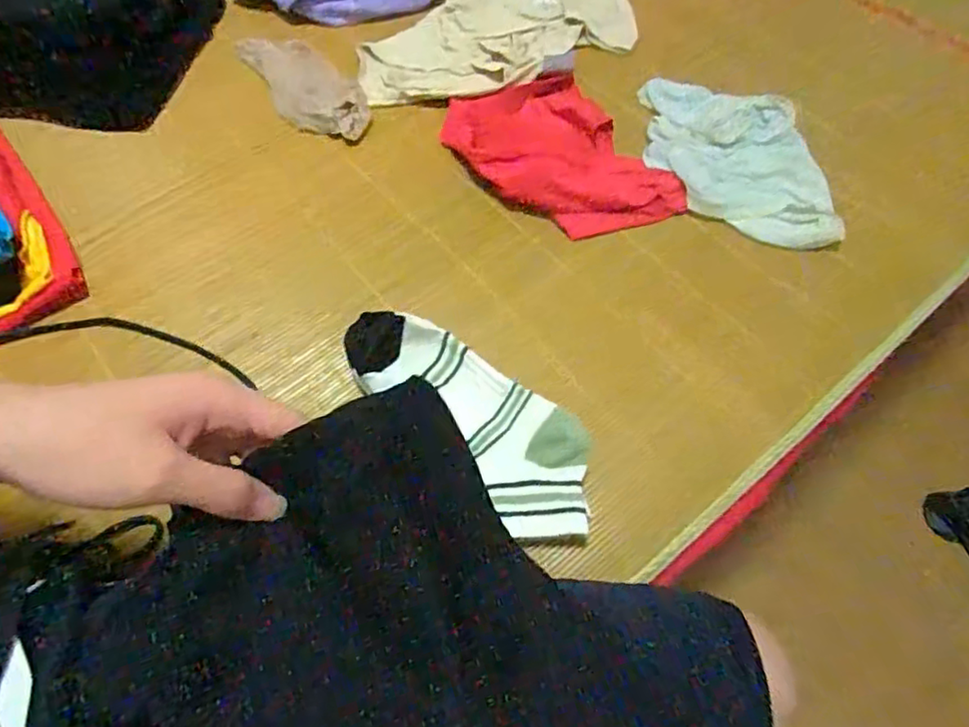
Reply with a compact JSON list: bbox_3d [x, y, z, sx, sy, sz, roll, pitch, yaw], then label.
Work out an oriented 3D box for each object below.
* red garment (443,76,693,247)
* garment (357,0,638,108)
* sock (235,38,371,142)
[{"bbox_3d":[0.064,-0.189,0.578,0.139,0.034,0.209,-32,69,-15],"label":"red garment"},{"bbox_3d":[0.027,-0.356,0.679,0.197,0.026,0.329,41,70,17],"label":"garment"},{"bbox_3d":[-0.184,-0.279,0.642,0.071,0.017,0.188,-40,71,-18],"label":"sock"}]

